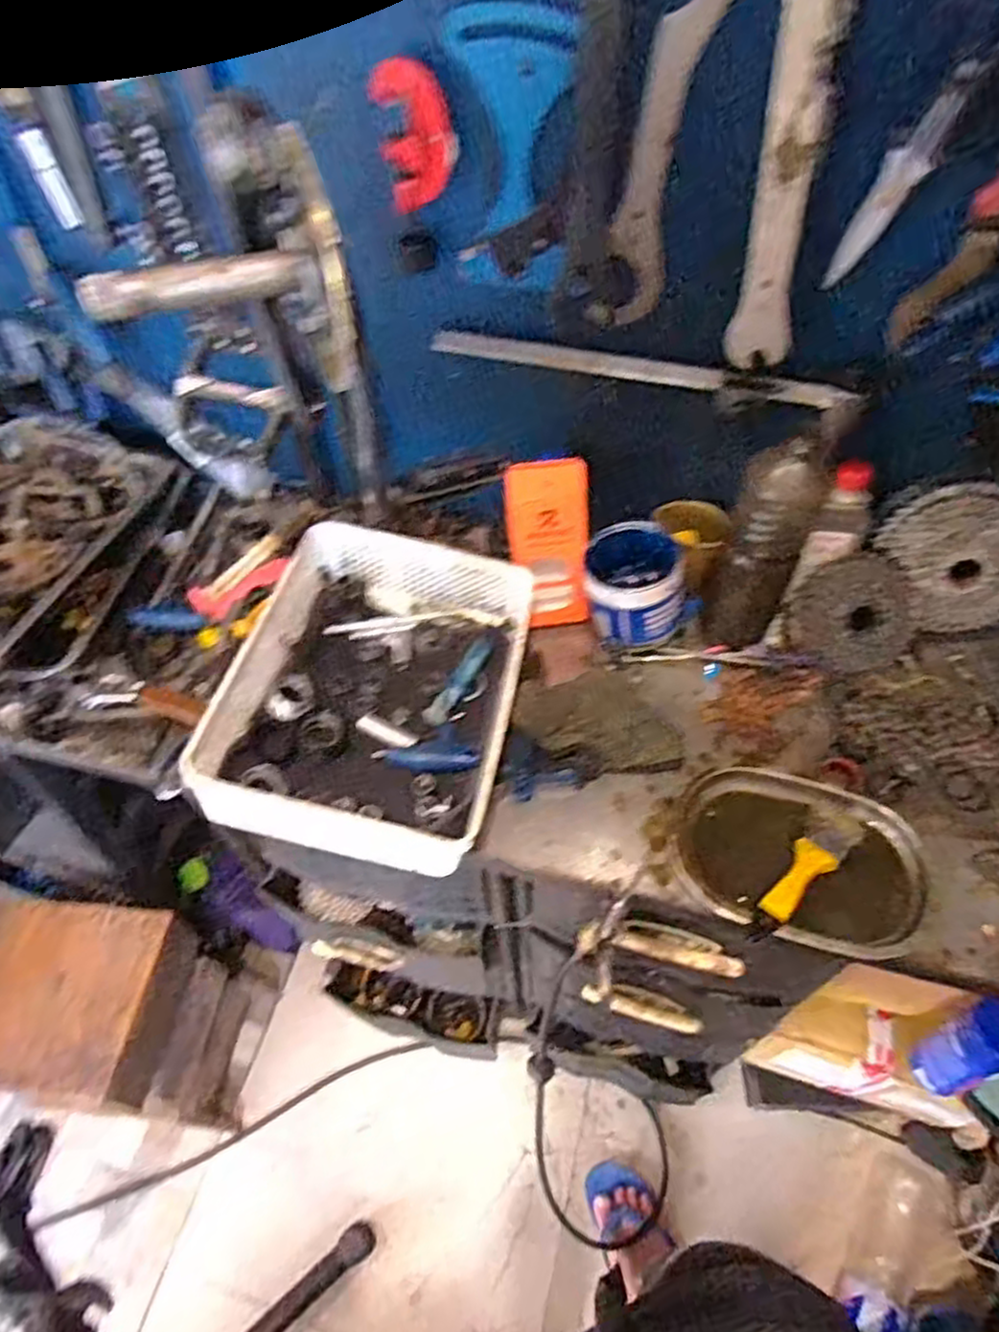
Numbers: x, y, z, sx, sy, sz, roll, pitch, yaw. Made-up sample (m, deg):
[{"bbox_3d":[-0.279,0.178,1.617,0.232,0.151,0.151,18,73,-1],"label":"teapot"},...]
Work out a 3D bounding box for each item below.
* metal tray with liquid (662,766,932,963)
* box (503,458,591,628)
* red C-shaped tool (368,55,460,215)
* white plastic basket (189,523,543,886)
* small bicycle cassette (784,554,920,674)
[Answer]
[{"bbox_3d":[0.266,0.173,0.661,0.220,0.031,0.154,15,56,13],"label":"metal tray with liquid"},{"bbox_3d":[0.058,-0.130,0.794,0.082,0.180,0.034,-14,30,-7],"label":"box"},{"bbox_3d":[-0.066,-0.420,0.584,0.059,0.096,0.022,6,54,7],"label":"red C-shaped tool"},{"bbox_3d":[-0.110,0.018,0.720,0.247,0.103,0.335,6,55,8],"label":"white plastic basket"},{"bbox_3d":[0.367,-0.053,0.768,0.122,0.022,0.117,3,103,15],"label":"small bicycle cassette"}]

